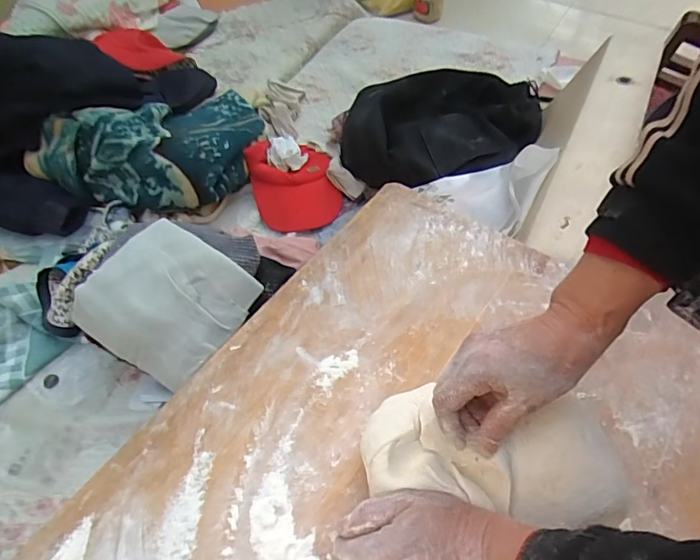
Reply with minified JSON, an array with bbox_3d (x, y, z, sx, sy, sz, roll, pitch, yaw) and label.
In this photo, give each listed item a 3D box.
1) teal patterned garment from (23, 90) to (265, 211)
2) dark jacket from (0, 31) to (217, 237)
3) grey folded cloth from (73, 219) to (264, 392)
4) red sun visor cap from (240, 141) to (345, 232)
[{"bbox_3d":[-0.364,-0.263,0.951,0.433,0.145,0.272,-37,63,-23],"label":"teal patterned garment"},{"bbox_3d":[-0.585,-0.369,0.956,0.350,0.229,0.545,21,58,14],"label":"dark jacket"},{"bbox_3d":[-0.275,0.029,0.708,0.225,0.052,0.204,33,81,10],"label":"grey folded cloth"},{"bbox_3d":[-0.119,-0.205,1.014,0.169,0.120,0.178,-14,57,-10],"label":"red sun visor cap"}]

